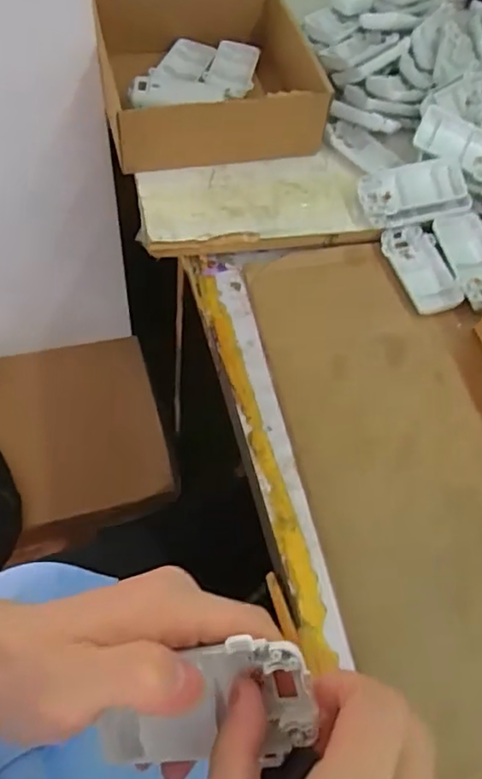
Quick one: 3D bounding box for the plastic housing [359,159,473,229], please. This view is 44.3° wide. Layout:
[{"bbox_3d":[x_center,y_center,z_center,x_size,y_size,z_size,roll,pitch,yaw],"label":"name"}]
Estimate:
[{"bbox_3d":[0.162,-0.187,0.563,0.095,0.020,0.056,-13,72,8],"label":"plastic housing"}]

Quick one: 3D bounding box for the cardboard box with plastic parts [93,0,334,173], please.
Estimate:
[{"bbox_3d":[-0.036,-0.323,0.608,0.204,0.086,0.202,-11,64,-8],"label":"cardboard box with plastic parts"}]

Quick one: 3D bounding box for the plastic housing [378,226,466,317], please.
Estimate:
[{"bbox_3d":[0.166,-0.112,0.545,0.046,0.013,0.090,-14,64,-13],"label":"plastic housing"}]

